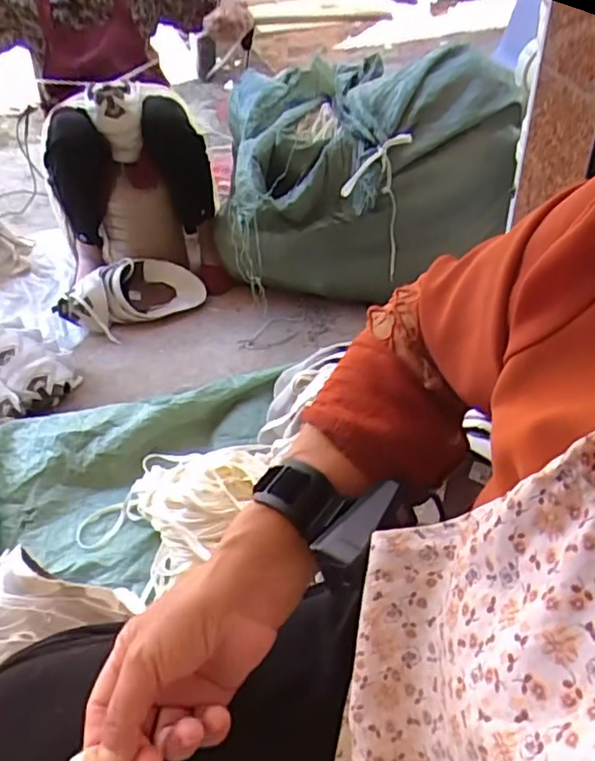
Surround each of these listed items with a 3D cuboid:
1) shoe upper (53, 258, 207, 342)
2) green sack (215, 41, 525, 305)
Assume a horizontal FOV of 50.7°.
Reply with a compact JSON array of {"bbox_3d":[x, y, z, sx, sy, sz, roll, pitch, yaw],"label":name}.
[{"bbox_3d":[-0.436,-0.227,1.631,0.380,0.117,0.169,-14,44,-8],"label":"shoe upper"},{"bbox_3d":[0.147,-0.494,1.574,0.687,0.487,0.510,-20,46,-14],"label":"green sack"}]

